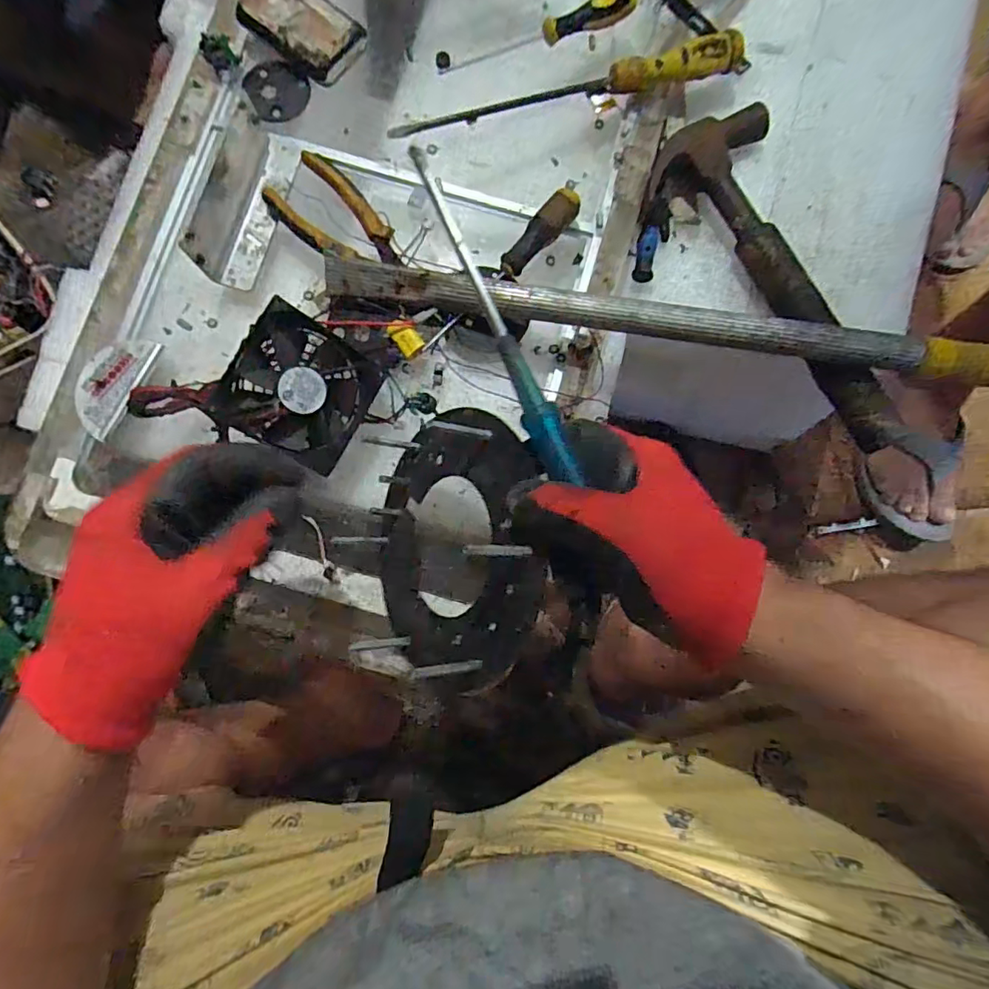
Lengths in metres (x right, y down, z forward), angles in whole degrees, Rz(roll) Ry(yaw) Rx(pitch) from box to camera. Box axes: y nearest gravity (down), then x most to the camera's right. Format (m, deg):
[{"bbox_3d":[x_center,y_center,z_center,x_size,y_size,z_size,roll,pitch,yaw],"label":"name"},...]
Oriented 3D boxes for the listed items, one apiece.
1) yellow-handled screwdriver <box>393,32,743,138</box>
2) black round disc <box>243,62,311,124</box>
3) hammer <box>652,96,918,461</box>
[{"bbox_3d":[0.065,-0.342,0.455,0.305,0.033,0.023,-11,84,-2],"label":"yellow-handled screwdriver"},{"bbox_3d":[-0.186,-0.343,0.460,0.049,0.011,0.059,-40,85,-5],"label":"black round disc"},{"bbox_3d":[0.222,-0.168,0.431,0.114,0.039,0.300,-22,84,-3],"label":"hammer"}]

